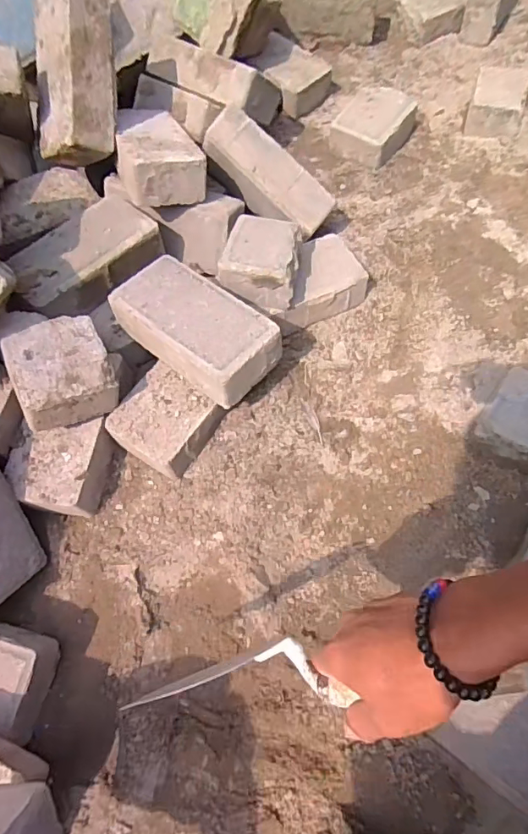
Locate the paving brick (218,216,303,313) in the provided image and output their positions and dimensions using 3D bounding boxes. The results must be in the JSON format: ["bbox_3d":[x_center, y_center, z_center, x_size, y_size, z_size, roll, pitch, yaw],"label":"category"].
[{"bbox_3d":[-0.003,-0.214,0.674,0.101,0.051,0.118,11,66,8],"label":"paving brick"}]

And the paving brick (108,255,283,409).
[{"bbox_3d":[-0.088,-0.115,0.630,0.212,0.061,0.111,37,72,18],"label":"paving brick"}]

